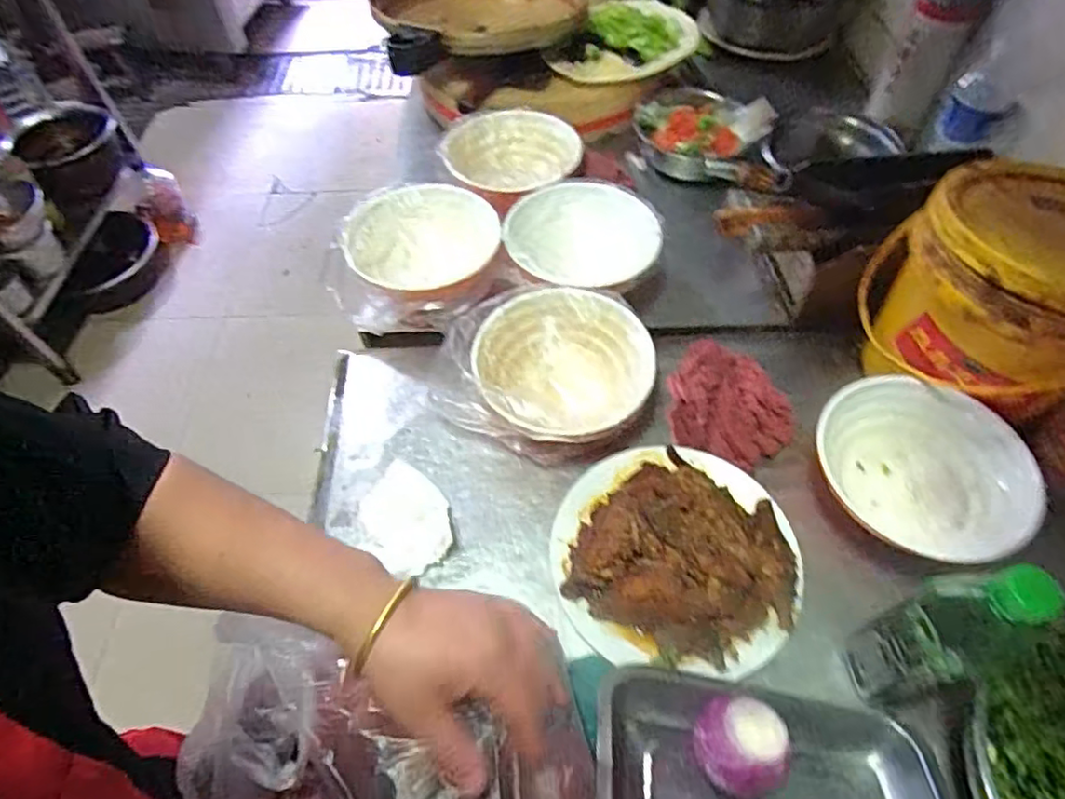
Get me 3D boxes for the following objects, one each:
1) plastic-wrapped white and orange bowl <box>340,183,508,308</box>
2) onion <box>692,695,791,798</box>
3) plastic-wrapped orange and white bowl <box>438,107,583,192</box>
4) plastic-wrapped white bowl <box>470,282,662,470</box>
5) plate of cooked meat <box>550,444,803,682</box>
[{"bbox_3d":[-0.131,-0.180,0.784,0.184,0.079,0.193,-1,55,1],"label":"plastic-wrapped white and orange bowl"},{"bbox_3d":[0.155,0.255,0.457,0.060,0.068,0.063,-1,55,1],"label":"onion"},{"bbox_3d":[-0.029,-0.329,0.860,0.184,0.059,0.178,-1,55,1],"label":"plastic-wrapped orange and white bowl"},{"bbox_3d":[0.030,-0.027,0.660,0.172,0.072,0.182,-1,55,1],"label":"plastic-wrapped white bowl"},{"bbox_3d":[0.132,0.131,0.566,0.221,0.047,0.215,6,55,6],"label":"plate of cooked meat"}]

